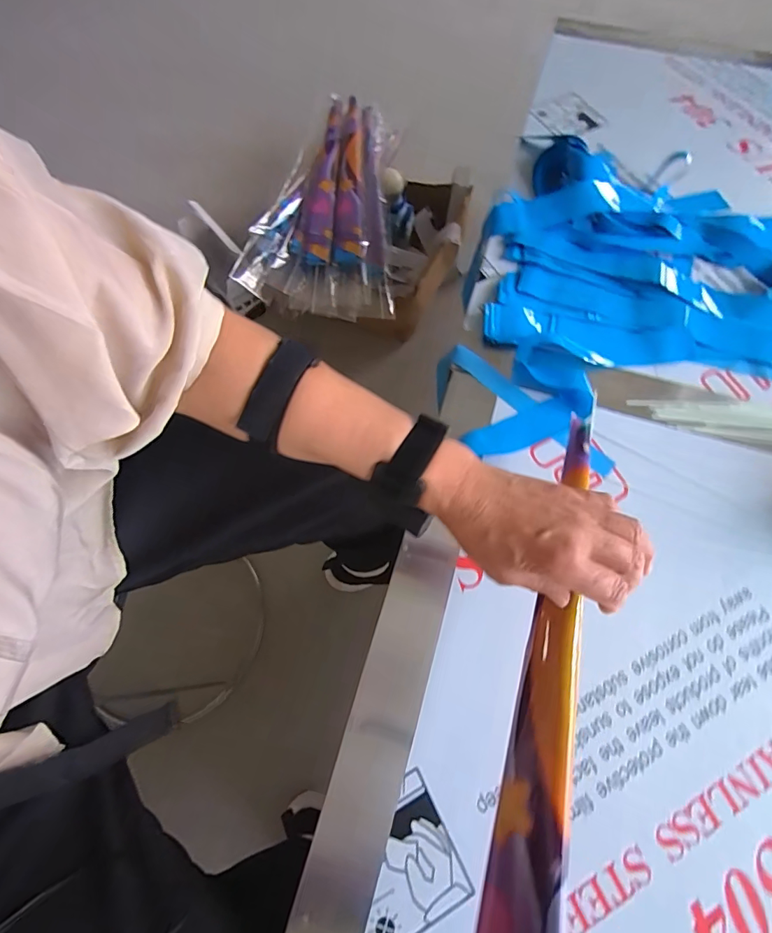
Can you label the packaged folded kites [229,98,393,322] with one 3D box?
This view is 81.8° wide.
[{"bbox_3d":[-0.150,-0.597,0.987,0.308,0.064,0.655,-2,67,-1],"label":"packaged folded kites"}]

